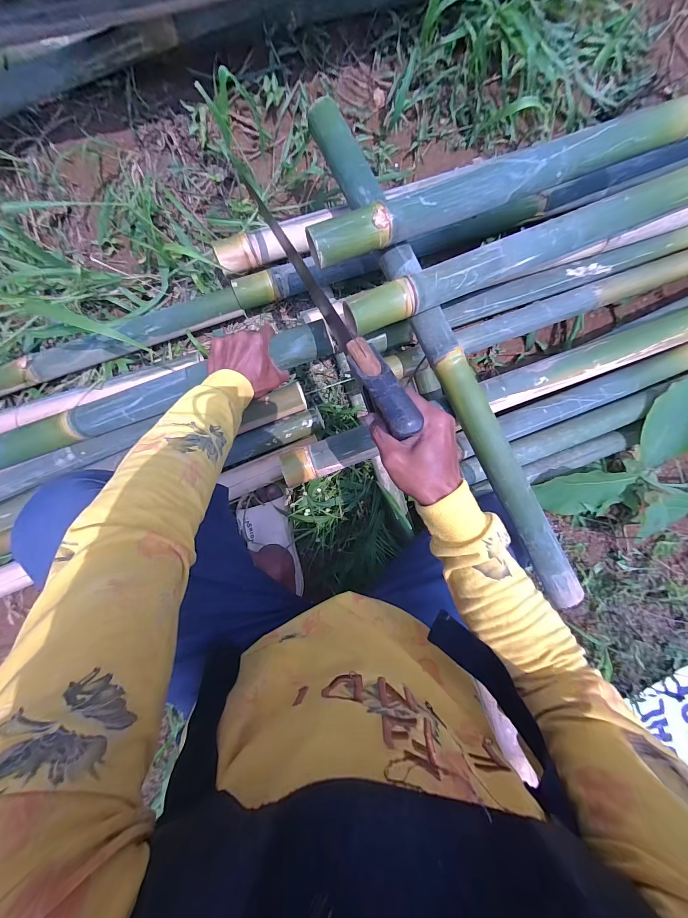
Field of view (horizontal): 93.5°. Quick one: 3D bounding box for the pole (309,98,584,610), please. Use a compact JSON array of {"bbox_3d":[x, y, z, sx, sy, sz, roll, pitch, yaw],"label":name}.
[{"bbox_3d":[0.152,-0.158,0.485,0.053,0.047,0.820,-26,92,1],"label":"pole"}]

